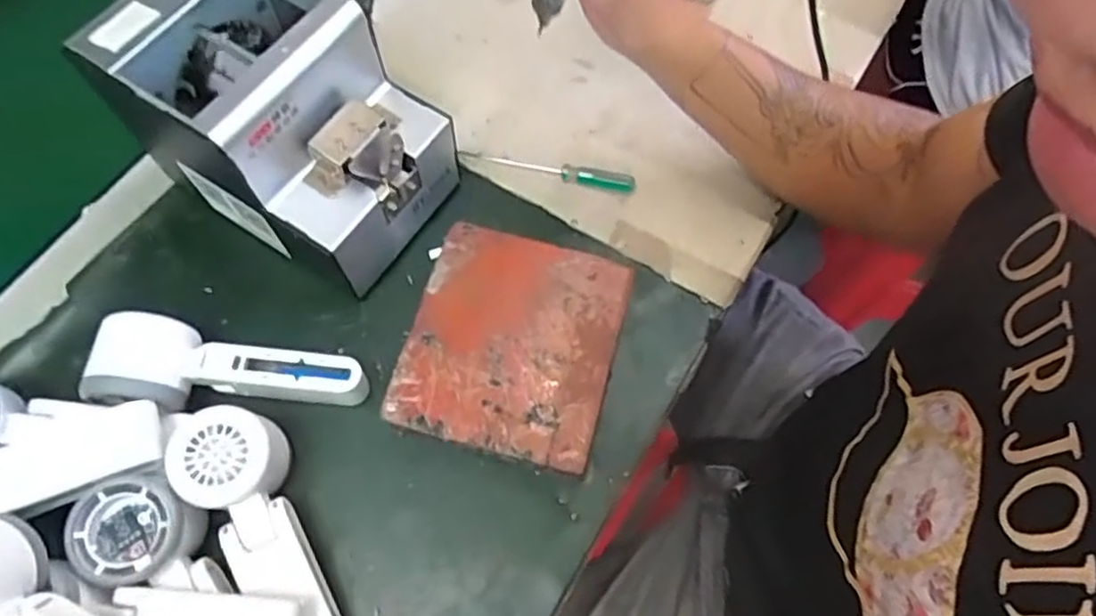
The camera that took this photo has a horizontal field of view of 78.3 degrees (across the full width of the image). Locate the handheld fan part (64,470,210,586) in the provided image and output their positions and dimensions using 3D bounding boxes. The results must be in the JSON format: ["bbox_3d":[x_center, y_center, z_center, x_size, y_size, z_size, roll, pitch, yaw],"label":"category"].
[{"bbox_3d":[-0.237,0.127,0.388,0.059,0.036,0.059,-42,90,-18],"label":"handheld fan part"}]

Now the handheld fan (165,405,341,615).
[{"bbox_3d":[-0.164,0.137,0.400,0.057,0.045,0.168,-27,83,-11],"label":"handheld fan"}]

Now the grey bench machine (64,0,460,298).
[{"bbox_3d":[-0.168,-0.120,0.452,0.168,0.152,0.124,32,70,12],"label":"grey bench machine"}]

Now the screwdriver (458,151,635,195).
[{"bbox_3d":[-0.001,-0.108,0.523,0.137,0.011,0.017,11,67,4],"label":"screwdriver"}]

